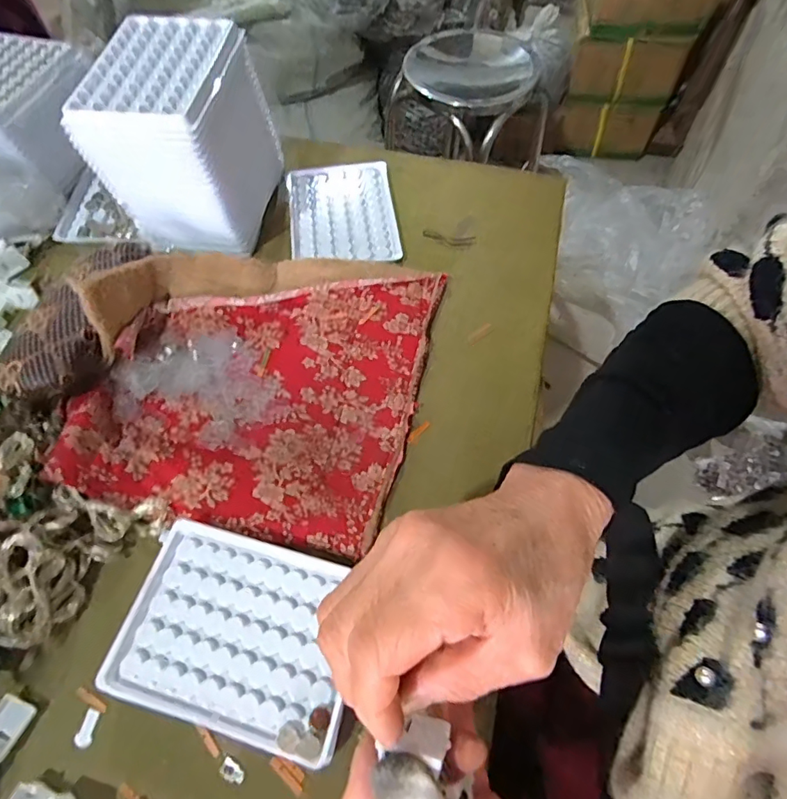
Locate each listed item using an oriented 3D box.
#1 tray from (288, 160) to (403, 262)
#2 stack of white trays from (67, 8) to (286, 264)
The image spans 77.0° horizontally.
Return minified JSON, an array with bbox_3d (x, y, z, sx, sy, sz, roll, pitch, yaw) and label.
[{"bbox_3d":[-0.046,-0.172,0.456,0.094,0.009,0.128,-7,61,-3],"label":"tray"},{"bbox_3d":[-0.167,-0.214,0.408,0.101,0.125,0.139,4,61,3],"label":"stack of white trays"}]

